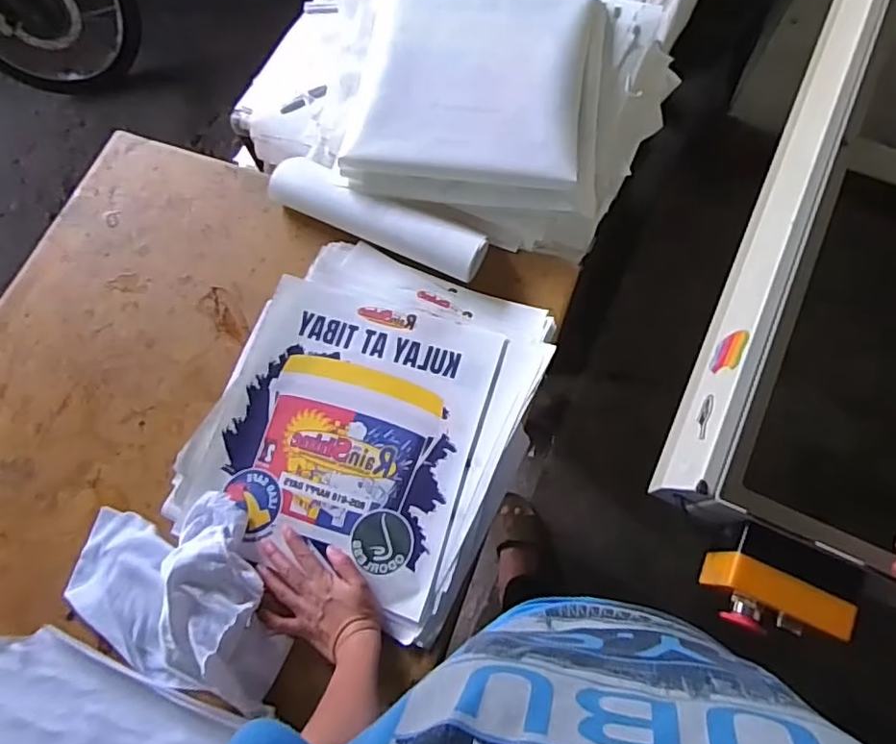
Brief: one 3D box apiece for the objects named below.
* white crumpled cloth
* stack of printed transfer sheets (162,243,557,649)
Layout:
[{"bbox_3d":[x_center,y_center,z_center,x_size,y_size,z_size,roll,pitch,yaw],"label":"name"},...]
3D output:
[{"bbox_3d":[-0.307,0.239,0.651,0.267,0.086,0.201,12,74,5],"label":"white crumpled cloth"},{"bbox_3d":[-0.101,0.048,0.725,0.365,0.027,0.403,22,75,8],"label":"stack of printed transfer sheets"}]

